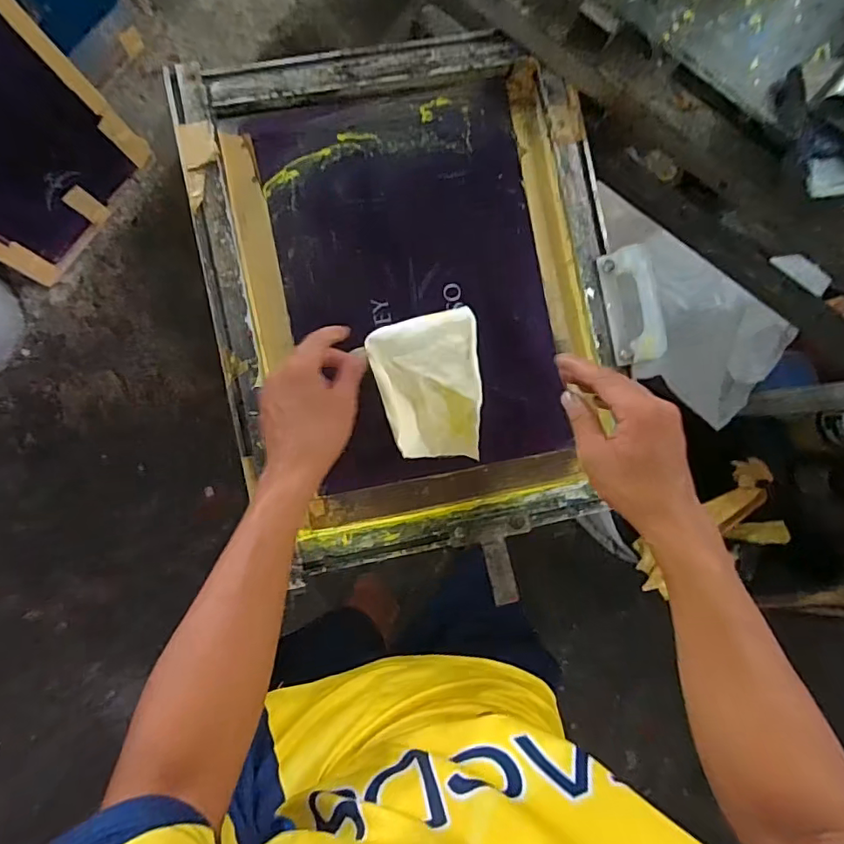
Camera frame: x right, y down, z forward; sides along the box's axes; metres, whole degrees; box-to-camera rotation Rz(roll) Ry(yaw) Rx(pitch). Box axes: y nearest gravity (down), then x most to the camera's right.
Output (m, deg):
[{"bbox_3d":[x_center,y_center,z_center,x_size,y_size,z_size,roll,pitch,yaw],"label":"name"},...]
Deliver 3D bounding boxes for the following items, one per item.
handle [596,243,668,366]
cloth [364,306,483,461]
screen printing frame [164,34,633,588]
[{"bbox_3d":[0.217,-0.119,0.549,0.009,0.054,0.116,-15,92,-51],"label":"handle"},{"bbox_3d":[0.016,-0.022,0.540,0.133,0.040,0.164,-15,109,1],"label":"cloth"},{"bbox_3d":[-0.008,-0.130,0.577,0.412,0.050,0.521,-11,89,-6],"label":"screen printing frame"}]

